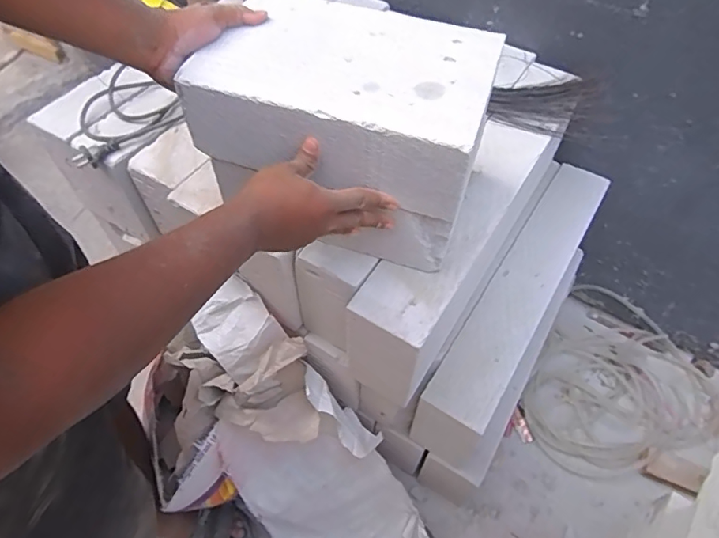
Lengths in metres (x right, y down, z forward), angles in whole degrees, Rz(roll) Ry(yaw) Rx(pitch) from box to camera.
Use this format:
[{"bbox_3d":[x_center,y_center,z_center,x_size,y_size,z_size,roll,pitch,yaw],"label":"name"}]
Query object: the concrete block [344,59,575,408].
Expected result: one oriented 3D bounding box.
[{"bbox_3d":[0.185,-0.069,0.775,0.108,0.215,0.585,30,59,19],"label":"concrete block"}]

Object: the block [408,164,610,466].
[{"bbox_3d":[0.291,0.058,0.904,0.100,0.180,0.598,28,58,19],"label":"block"}]

